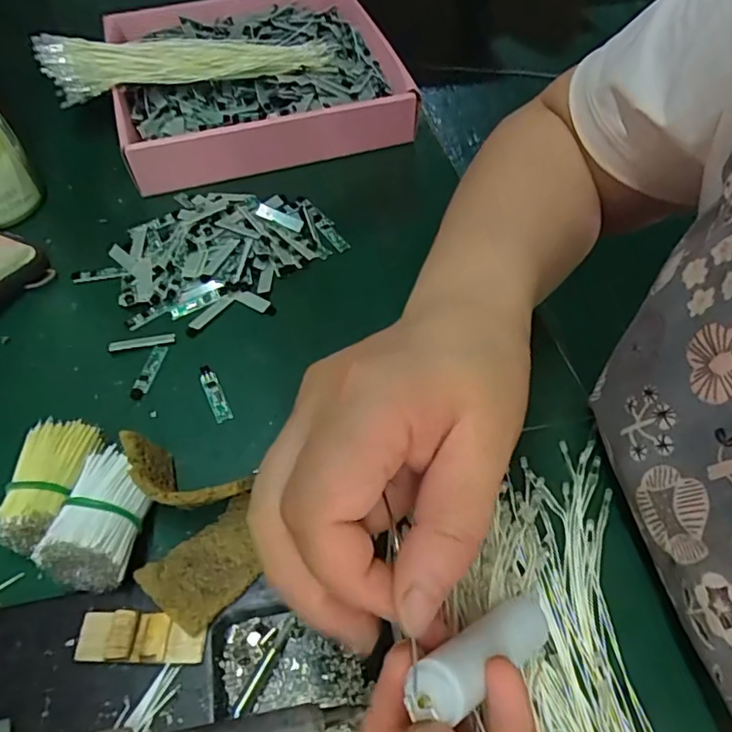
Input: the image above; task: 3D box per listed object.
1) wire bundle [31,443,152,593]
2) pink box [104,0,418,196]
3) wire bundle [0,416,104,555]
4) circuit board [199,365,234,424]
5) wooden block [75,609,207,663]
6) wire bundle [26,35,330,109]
[{"bbox_3d":[-0.112,0.067,0.250,0.032,0.032,0.053,5,53,5],"label":"wire bundle"},{"bbox_3d":[-0.093,-0.244,0.474,0.213,0.055,0.224,-13,54,-11],"label":"pink box"},{"bbox_3d":[-0.145,0.056,0.266,0.032,0.029,0.058,9,53,8],"label":"wire bundle"},{"bbox_3d":[-0.082,0.014,0.312,0.009,0.004,0.036,-22,55,-15],"label":"circuit board"},{"bbox_3d":[-0.089,0.108,0.229,0.050,0.007,0.018,1,53,2],"label":"wooden block"},{"bbox_3d":[-0.132,-0.236,0.435,0.212,0.029,0.051,-12,53,-8],"label":"wire bundle"}]

